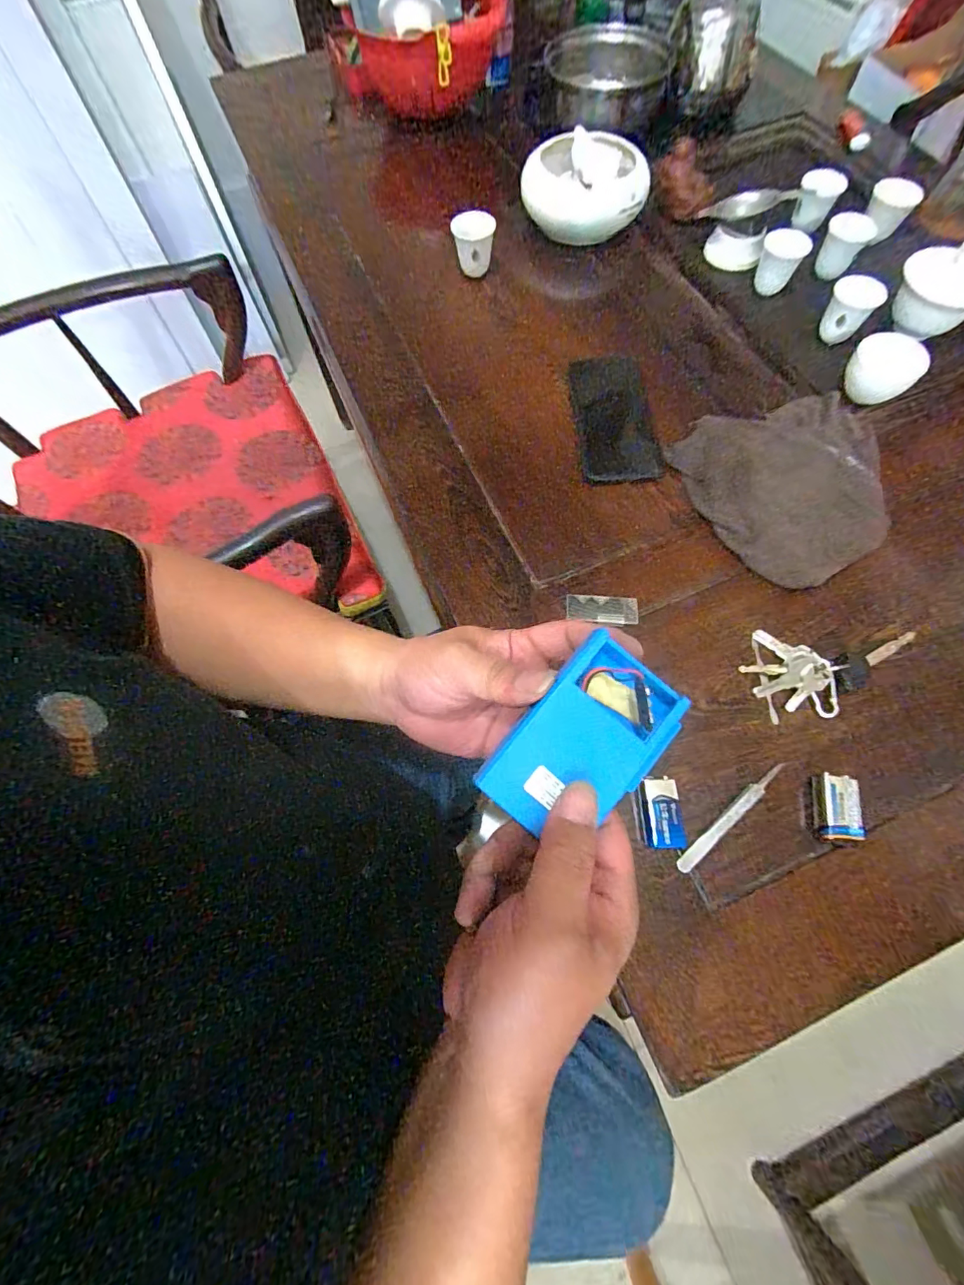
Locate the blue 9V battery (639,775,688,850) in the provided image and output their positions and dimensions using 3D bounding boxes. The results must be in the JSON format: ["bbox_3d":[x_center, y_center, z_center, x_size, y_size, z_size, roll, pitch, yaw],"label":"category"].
[{"bbox_3d":[0.127,0.122,0.346,0.025,0.018,0.047,-3,69,1],"label":"blue 9V battery"}]

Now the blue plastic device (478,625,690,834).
[{"bbox_3d":[0.054,0.052,0.247,0.061,0.024,0.102,40,76,16],"label":"blue plastic device"}]

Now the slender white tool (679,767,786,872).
[{"bbox_3d":[0.182,0.126,0.353,0.111,0.006,0.011,-39,72,-12],"label":"slender white tool"}]

